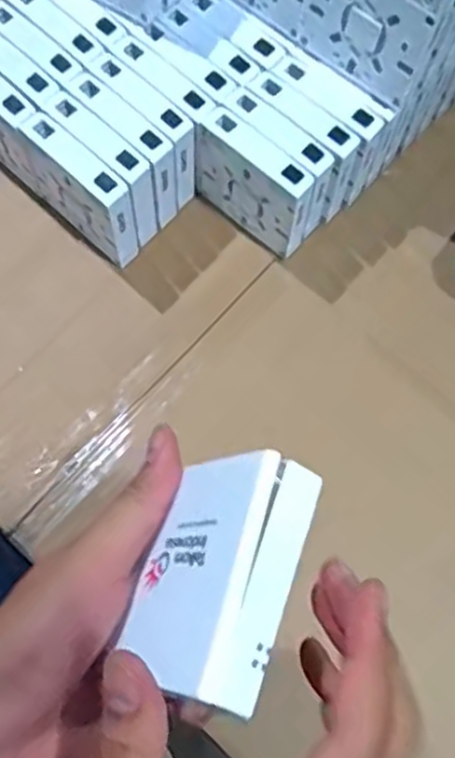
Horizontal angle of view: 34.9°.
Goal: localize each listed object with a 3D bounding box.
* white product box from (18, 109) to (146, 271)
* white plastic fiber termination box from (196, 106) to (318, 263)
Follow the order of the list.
[{"bbox_3d":[-0.102,-0.131,0.508,0.090,0.078,0.025,42,76,12],"label":"white product box"},{"bbox_3d":[0.017,-0.137,0.515,0.091,0.082,0.024,38,75,11],"label":"white plastic fiber termination box"}]

